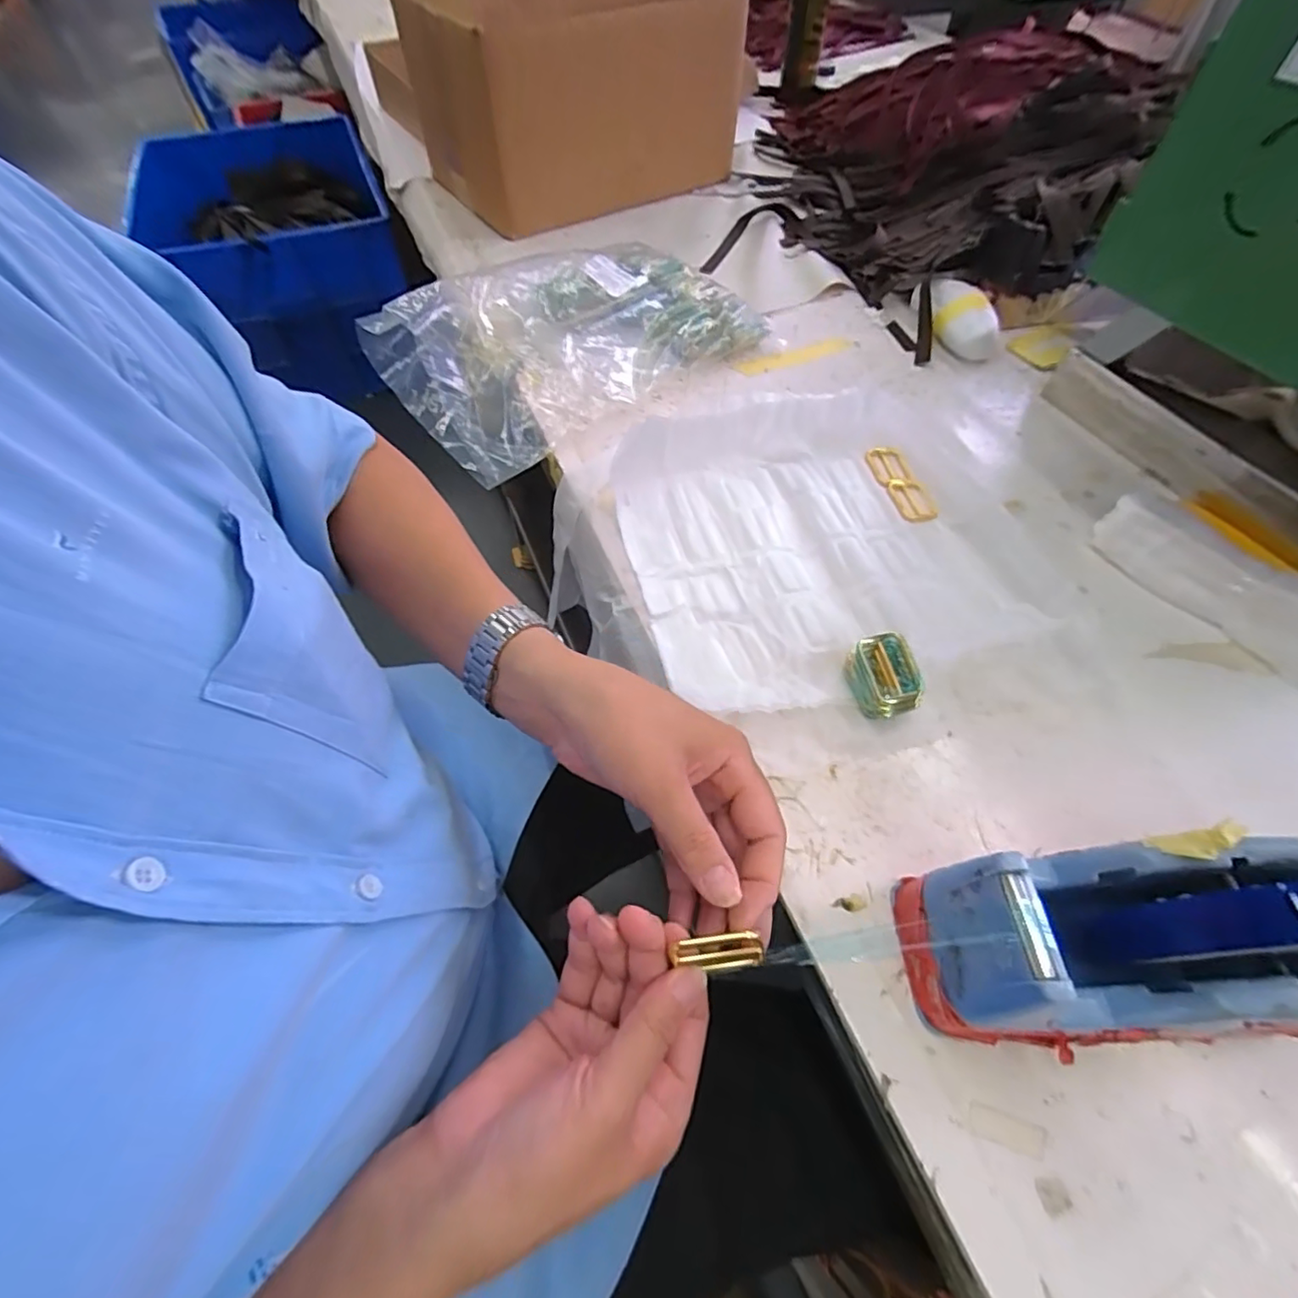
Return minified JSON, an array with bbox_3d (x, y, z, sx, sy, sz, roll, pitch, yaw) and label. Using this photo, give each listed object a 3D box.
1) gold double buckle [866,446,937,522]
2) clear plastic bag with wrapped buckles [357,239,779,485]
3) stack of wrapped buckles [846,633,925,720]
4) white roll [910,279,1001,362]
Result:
[{"bbox_3d":[0.216,-0.142,0.506,0.031,0.009,0.092,-10,58,-6],"label":"gold double buckle"},{"bbox_3d":[-0.076,-0.326,0.579,0.351,0.082,0.215,-34,63,-20],"label":"clear plastic bag with wrapped buckles"},{"bbox_3d":[0.150,0.017,0.373,0.032,0.032,0.049,-10,58,-7],"label":"stack of wrapped buckles"},{"bbox_3d":[0.327,-0.356,0.629,0.051,0.041,0.116,-10,58,-7],"label":"white roll"}]

